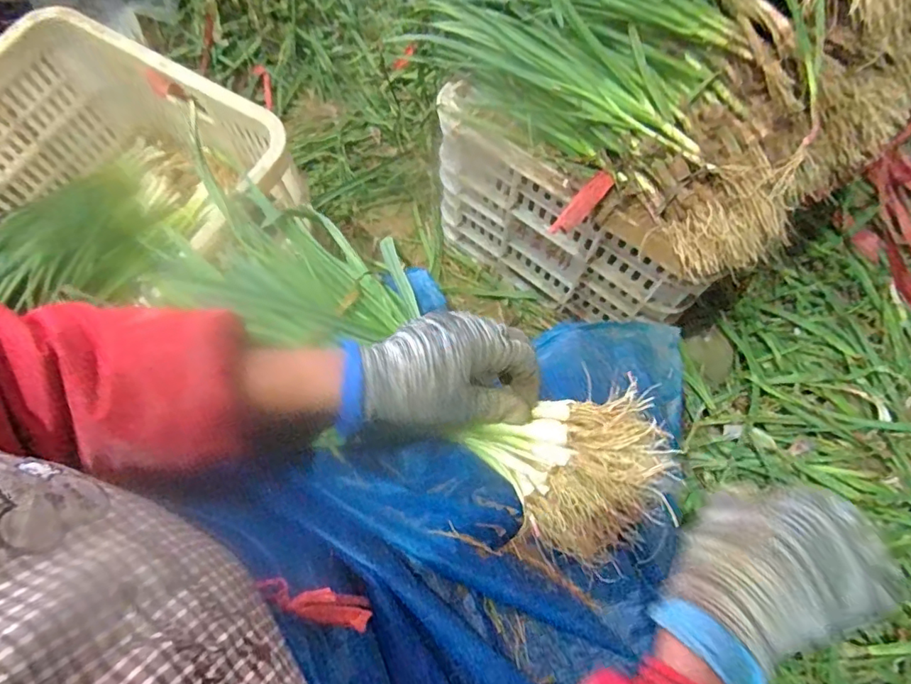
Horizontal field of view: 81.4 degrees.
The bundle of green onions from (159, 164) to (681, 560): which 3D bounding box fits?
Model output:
[{"bbox_3d":[-0.033,0.015,0.427,0.417,0.083,0.143,35,75,11],"label":"bundle of green onions"}]

